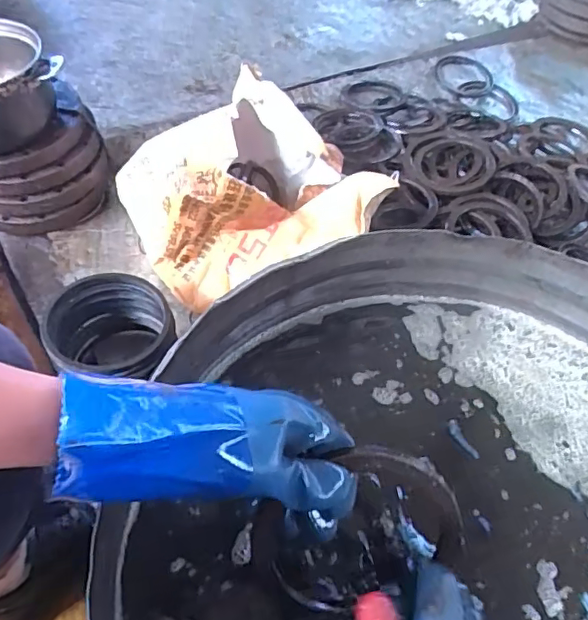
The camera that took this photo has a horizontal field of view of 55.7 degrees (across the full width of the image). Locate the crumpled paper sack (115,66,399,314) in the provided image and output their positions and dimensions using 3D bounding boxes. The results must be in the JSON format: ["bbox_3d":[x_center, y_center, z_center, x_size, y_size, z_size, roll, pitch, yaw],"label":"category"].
[{"bbox_3d":[-0.079,-0.186,0.860,0.319,0.189,0.336,-20,57,-19],"label":"crumpled paper sack"}]

